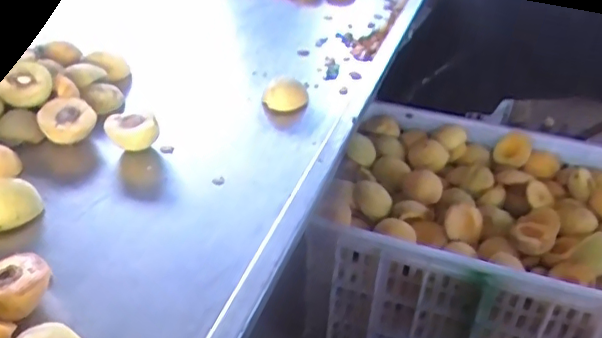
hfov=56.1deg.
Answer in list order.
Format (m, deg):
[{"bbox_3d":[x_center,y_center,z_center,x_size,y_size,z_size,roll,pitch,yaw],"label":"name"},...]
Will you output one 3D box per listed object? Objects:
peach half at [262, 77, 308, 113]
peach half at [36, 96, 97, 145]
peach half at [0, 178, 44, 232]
[{"bbox_3d":[-0.021,-0.096,0.760,0.061,0.035,0.043,-1,37,-4],"label":"peach half"},{"bbox_3d":[-0.272,-0.054,0.661,0.059,0.031,0.059,10,53,-14],"label":"peach half"},{"bbox_3d":[-0.284,0.035,0.545,0.061,0.035,0.046,-17,41,-24],"label":"peach half"}]

